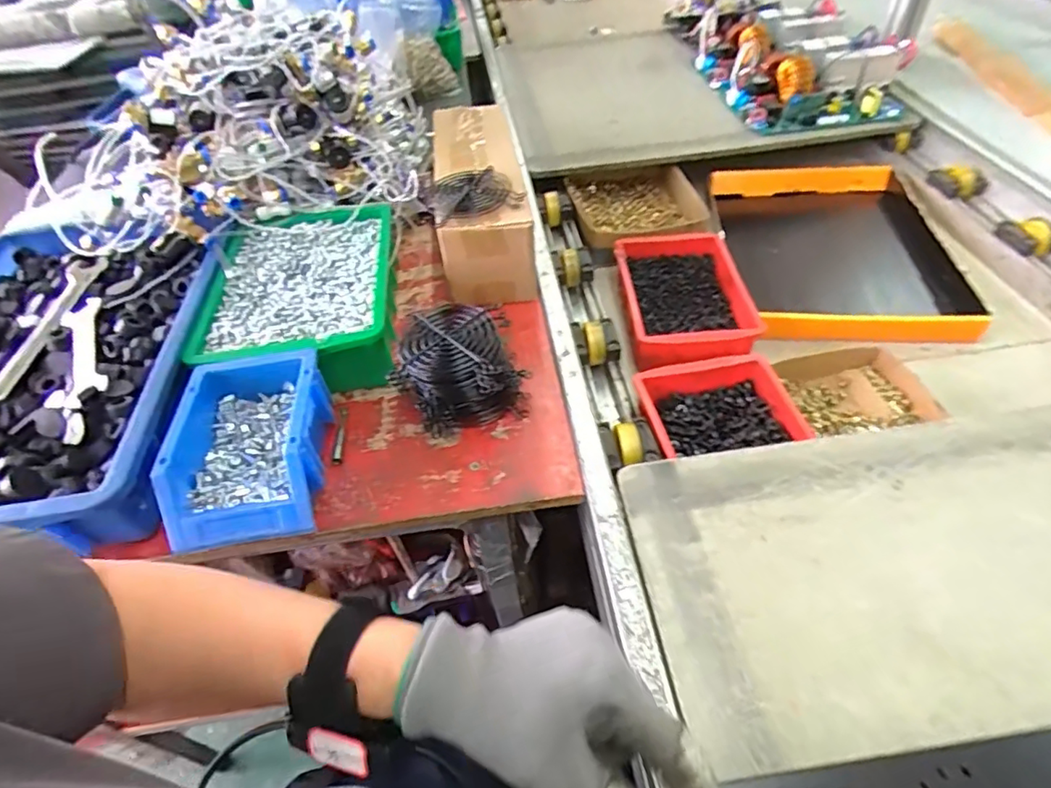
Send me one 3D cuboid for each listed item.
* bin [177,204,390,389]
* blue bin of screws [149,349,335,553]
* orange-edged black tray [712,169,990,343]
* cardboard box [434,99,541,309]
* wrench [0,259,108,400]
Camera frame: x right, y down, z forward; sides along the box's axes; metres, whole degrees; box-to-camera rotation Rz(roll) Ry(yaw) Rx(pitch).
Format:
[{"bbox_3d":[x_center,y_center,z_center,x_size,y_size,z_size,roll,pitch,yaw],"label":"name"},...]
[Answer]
[{"bbox_3d":[-0.227,-0.094,0.593,0.193,0.075,0.263,-9,48,-1],"label":"bin"},{"bbox_3d":[-0.225,0.047,0.464,0.114,0.074,0.153,-8,48,0],"label":"blue bin of screws"},{"bbox_3d":[0.407,-0.189,0.743,0.258,0.055,0.350,-1,48,6],"label":"orange-edged black tray"},{"bbox_3d":[-0.053,-0.247,0.693,0.111,0.097,0.321,-8,48,0],"label":"cardboard box"},{"bbox_3d":[-0.474,-0.059,0.540,0.052,0.017,0.252,-7,48,1],"label":"wrench"}]

